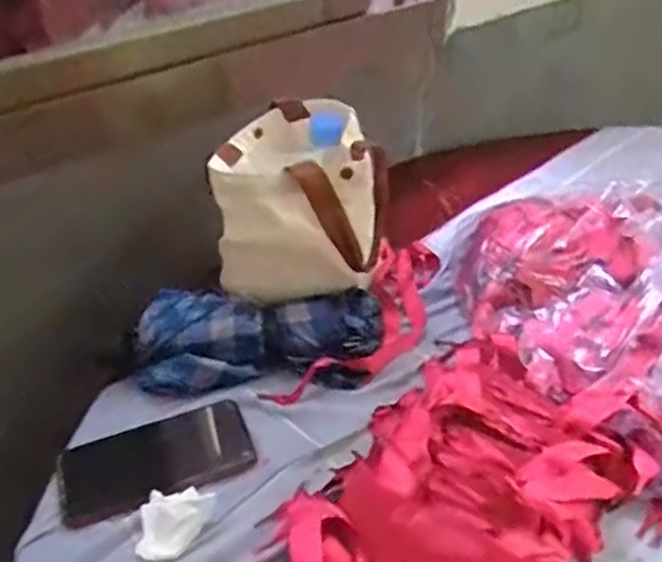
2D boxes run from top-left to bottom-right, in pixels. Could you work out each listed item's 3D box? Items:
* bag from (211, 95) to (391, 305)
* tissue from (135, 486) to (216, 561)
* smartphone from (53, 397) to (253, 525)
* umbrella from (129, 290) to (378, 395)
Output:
[{"bbox_3d":[-0.038,-0.086,0.683,0.162,0.141,0.173,-8,42,-8],"label":"bag"},{"bbox_3d":[-0.124,0.193,0.533,0.056,0.027,0.050,-1,41,0],"label":"tissue"},{"bbox_3d":[-0.155,0.158,0.592,0.165,0.007,0.080,-15,43,-15],"label":"smartphone"},{"bbox_3d":[-0.070,0.060,0.662,0.243,0.068,0.088,-3,41,-1],"label":"umbrella"}]

